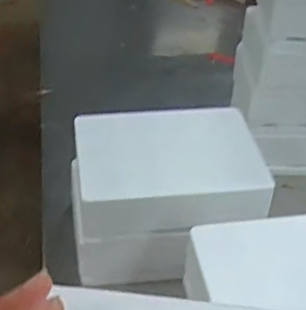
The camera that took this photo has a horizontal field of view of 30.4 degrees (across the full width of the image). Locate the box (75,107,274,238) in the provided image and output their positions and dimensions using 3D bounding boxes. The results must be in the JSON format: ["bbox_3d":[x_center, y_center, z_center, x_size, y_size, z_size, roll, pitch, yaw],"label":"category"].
[{"bbox_3d":[0.024,0.018,0.841,0.276,0.061,0.225,-2,38,-7],"label":"box"}]

